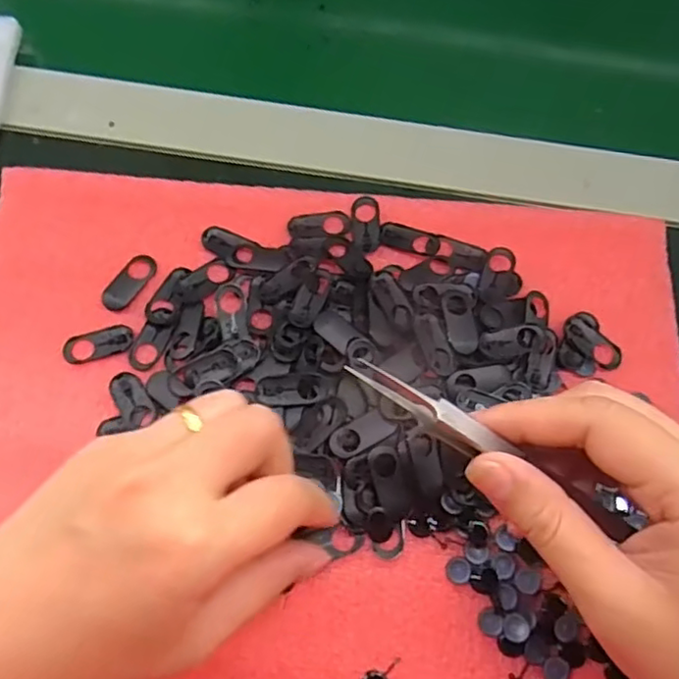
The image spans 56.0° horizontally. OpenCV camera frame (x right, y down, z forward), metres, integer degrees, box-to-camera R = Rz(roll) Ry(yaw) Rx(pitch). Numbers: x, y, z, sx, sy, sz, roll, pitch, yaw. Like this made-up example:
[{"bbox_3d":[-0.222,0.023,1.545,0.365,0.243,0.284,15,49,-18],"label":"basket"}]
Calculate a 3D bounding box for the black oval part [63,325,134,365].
[{"bbox_3d":[-0.112,0.001,0.296,0.032,0.004,0.013,-19,71,-9],"label":"black oval part"}]

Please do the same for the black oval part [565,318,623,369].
[{"bbox_3d":[0.122,0.002,0.306,0.030,0.005,0.014,39,73,12],"label":"black oval part"}]

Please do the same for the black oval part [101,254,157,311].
[{"bbox_3d":[-0.101,-0.028,0.306,0.015,0.004,0.032,31,72,10],"label":"black oval part"}]

